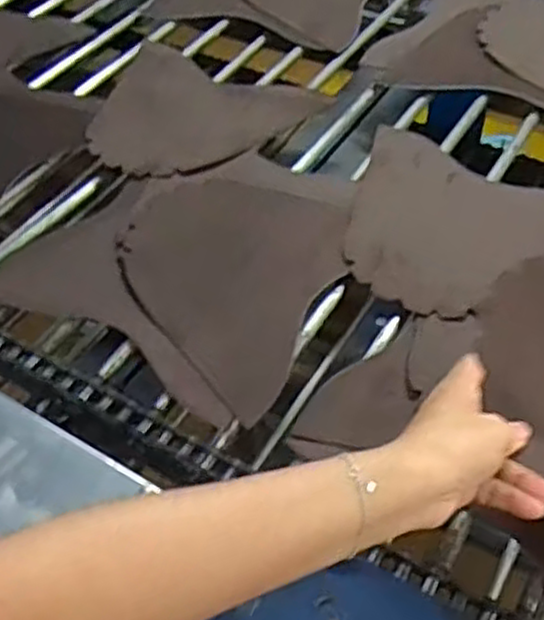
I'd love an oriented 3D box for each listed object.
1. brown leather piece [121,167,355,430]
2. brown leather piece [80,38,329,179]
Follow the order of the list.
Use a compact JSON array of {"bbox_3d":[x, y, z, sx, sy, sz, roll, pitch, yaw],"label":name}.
[{"bbox_3d":[-0.047,-0.035,0.657,0.193,0.007,0.230,19,53,17],"label":"brown leather piece"},{"bbox_3d":[-0.084,-0.203,0.810,0.217,0.011,0.212,21,52,10],"label":"brown leather piece"}]

